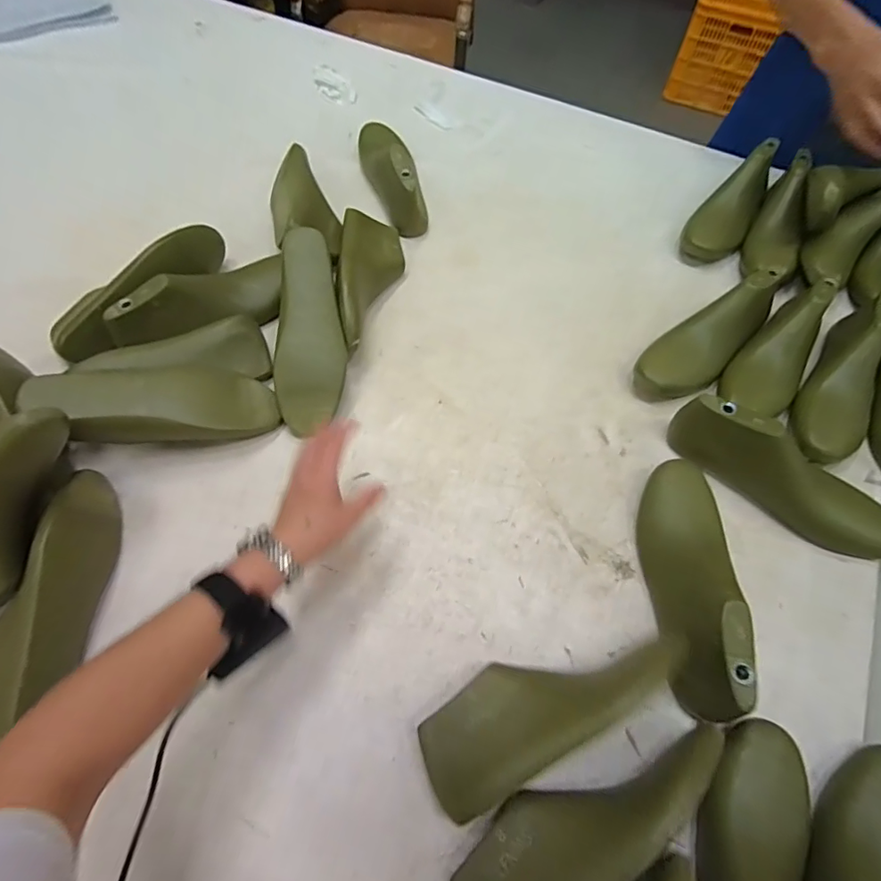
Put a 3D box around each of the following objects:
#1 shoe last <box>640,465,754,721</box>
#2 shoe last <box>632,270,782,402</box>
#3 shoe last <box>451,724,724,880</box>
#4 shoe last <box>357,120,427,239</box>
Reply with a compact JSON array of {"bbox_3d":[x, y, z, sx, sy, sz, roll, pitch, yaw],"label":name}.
[{"bbox_3d":[0.240,0.126,0.489,0.072,0.089,0.242,11,63,6],"label":"shoe last"},{"bbox_3d":[0.339,-0.132,0.636,0.221,0.079,0.078,-38,68,-17],"label":"shoe last"},{"bbox_3d":[0.118,0.301,0.406,0.247,0.068,0.083,-34,67,-15],"label":"shoe last"},{"bbox_3d":[-0.080,-0.428,0.791,0.070,0.084,0.250,-15,64,-7],"label":"shoe last"}]

